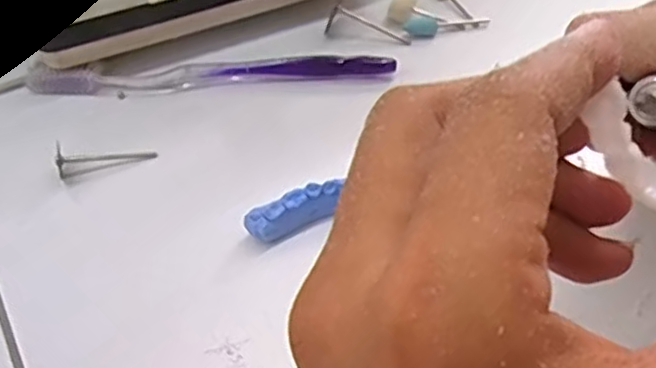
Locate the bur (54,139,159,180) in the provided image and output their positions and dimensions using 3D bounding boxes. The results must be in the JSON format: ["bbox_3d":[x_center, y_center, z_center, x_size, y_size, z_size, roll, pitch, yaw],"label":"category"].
[{"bbox_3d":[-0.104,-0.015,0.316,0.043,0.012,0.013,-15,50,-13],"label":"bur"}]

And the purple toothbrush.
[{"bbox_3d":[-0.060,-0.058,0.352,0.187,0.012,0.017,-2,49,-2],"label":"purple toothbrush"}]

